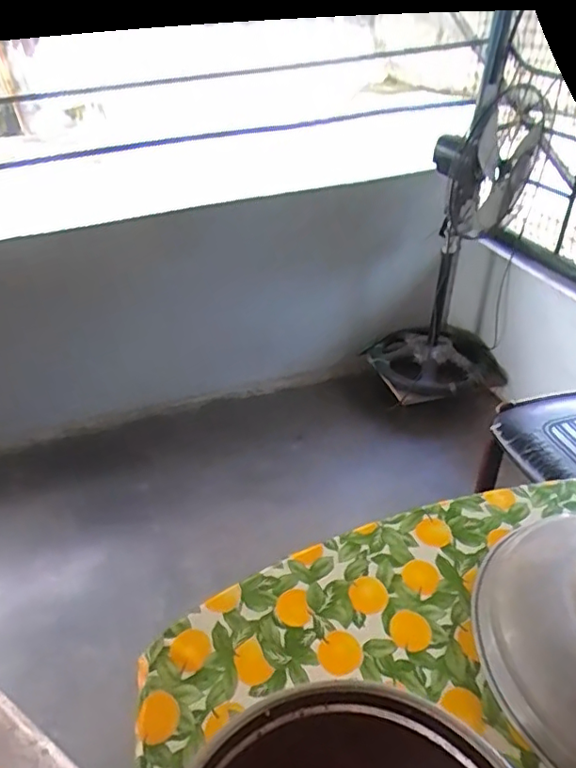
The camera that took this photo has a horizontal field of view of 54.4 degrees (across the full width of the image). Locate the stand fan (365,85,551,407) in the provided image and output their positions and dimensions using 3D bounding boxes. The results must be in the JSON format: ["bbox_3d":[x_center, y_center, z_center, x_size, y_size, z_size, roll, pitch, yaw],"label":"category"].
[{"bbox_3d":[0.536,-0.418,1.845,0.473,0.865,0.476,9,38,14],"label":"stand fan"}]

